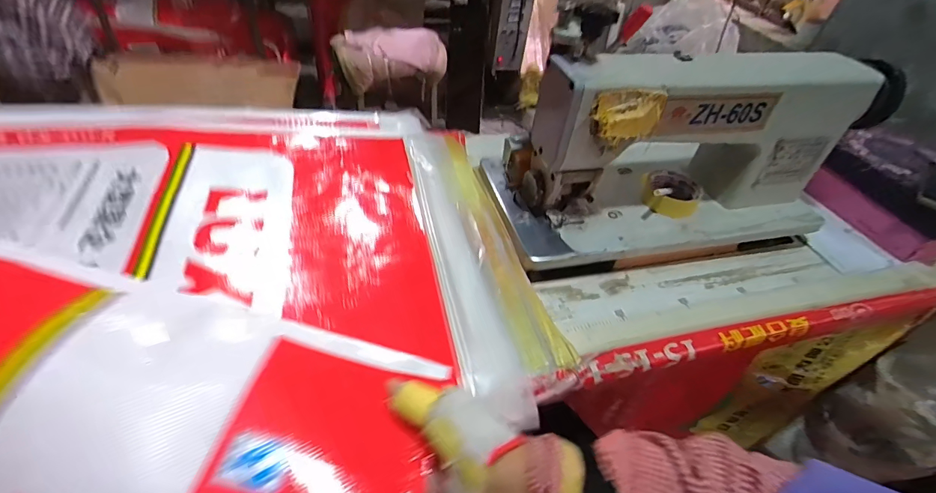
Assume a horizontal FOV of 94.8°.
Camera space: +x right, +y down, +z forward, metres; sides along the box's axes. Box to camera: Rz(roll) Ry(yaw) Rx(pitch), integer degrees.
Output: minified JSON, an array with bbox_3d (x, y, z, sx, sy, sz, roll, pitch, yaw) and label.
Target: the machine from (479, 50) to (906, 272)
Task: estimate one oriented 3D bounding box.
[{"bbox_3d":[0.293,-0.138,0.610,0.485,0.233,0.212,-9,46,-16],"label":"machine"}]

